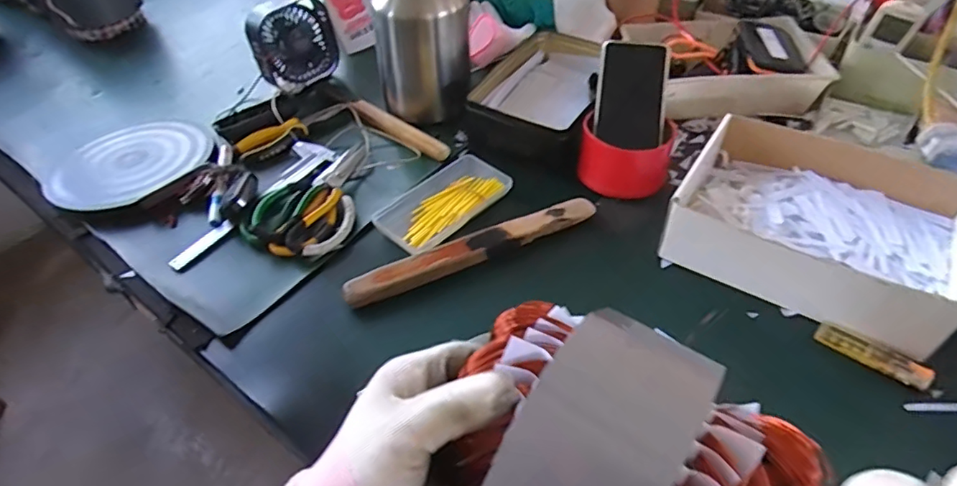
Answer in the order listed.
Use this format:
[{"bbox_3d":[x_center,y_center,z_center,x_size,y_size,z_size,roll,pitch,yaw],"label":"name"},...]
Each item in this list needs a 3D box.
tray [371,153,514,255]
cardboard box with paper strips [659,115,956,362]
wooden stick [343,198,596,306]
[{"bbox_3d":[-0.038,-0.047,0.623,0.087,0.017,0.154,35,59,30],"label":"tray"},{"bbox_3d":[0.332,-0.022,0.534,0.247,0.072,0.197,25,54,24],"label":"cardboard box with paper strips"},{"bbox_3d":[-0.004,0.004,0.562,0.271,0.026,0.026,-21,50,-15],"label":"wooden stick"}]

